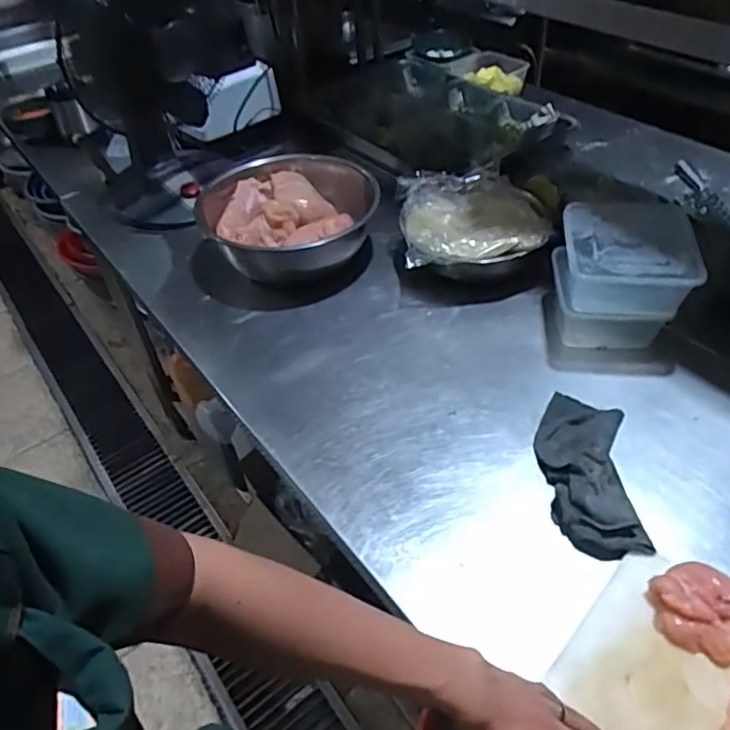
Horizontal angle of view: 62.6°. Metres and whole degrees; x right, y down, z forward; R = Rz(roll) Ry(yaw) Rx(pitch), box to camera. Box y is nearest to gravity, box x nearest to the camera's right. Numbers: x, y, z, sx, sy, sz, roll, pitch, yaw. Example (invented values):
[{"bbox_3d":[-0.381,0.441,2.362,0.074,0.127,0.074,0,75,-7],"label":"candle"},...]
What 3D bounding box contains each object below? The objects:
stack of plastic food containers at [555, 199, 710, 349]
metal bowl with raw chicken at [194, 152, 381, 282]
[{"bbox_3d":[0.382,-0.130,0.909,0.173,0.156,0.187,2,46,8],"label":"stack of plastic food containers"},{"bbox_3d":[-0.127,-0.268,1.127,0.308,0.116,0.321,-3,46,3],"label":"metal bowl with raw chicken"}]

